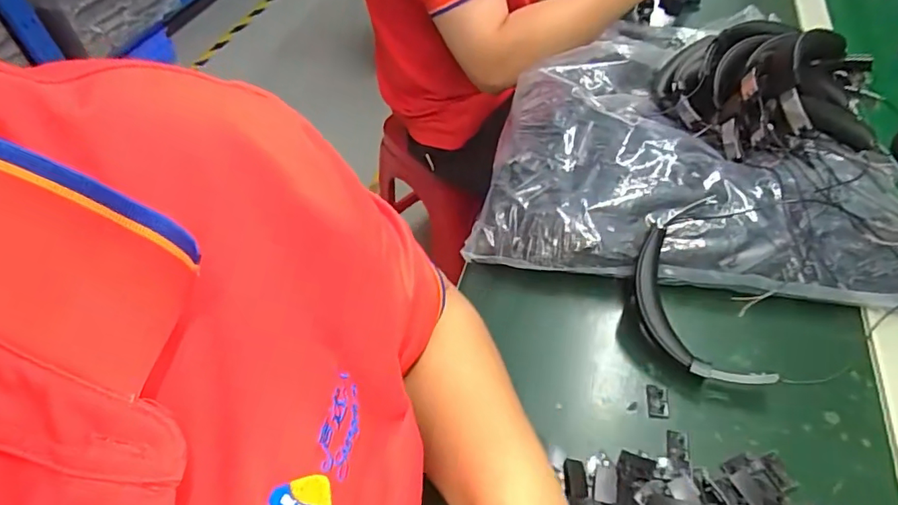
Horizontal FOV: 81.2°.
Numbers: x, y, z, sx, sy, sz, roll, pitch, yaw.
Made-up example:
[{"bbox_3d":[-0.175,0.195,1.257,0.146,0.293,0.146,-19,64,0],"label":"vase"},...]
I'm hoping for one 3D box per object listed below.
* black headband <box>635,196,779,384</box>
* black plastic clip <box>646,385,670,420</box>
[{"bbox_3d":[0.196,0.036,0.424,0.075,0.030,0.151,-12,69,-6],"label":"black headband"},{"bbox_3d":[0.164,0.117,0.411,0.017,0.004,0.027,3,50,7],"label":"black plastic clip"}]

